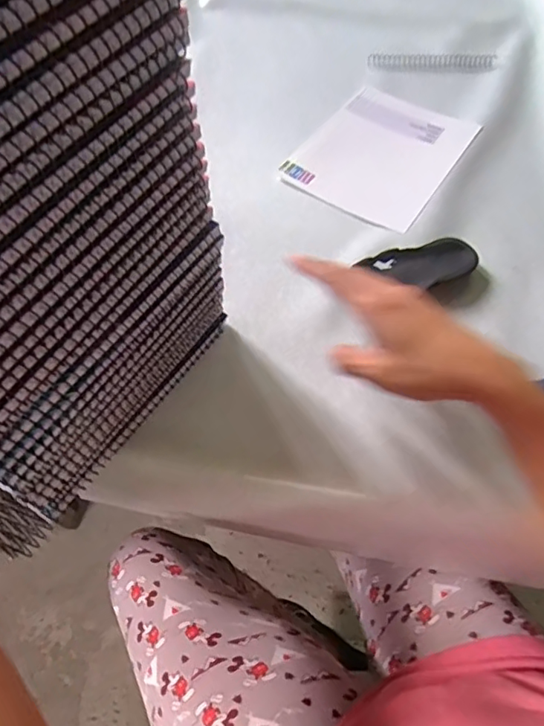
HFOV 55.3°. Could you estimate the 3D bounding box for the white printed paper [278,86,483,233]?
[{"bbox_3d":[0.116,-0.225,0.548,0.148,0.009,0.191,30,64,15],"label":"white printed paper"}]

